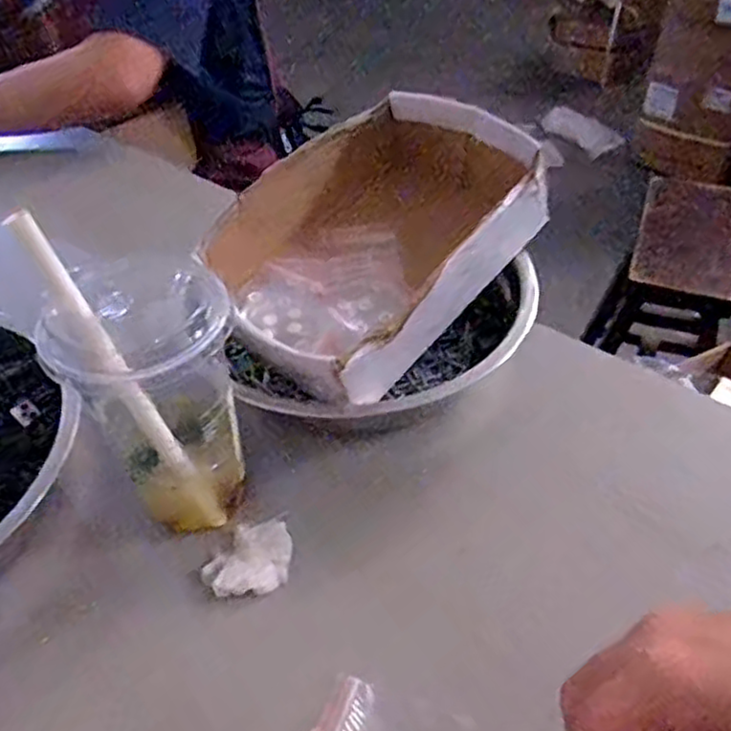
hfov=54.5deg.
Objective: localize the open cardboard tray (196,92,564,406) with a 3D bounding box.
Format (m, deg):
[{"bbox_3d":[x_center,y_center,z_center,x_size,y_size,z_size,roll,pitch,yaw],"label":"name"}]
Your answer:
[{"bbox_3d":[0.001,-0.093,0.509,0.181,0.074,0.239,33,67,32],"label":"open cardboard tray"}]

